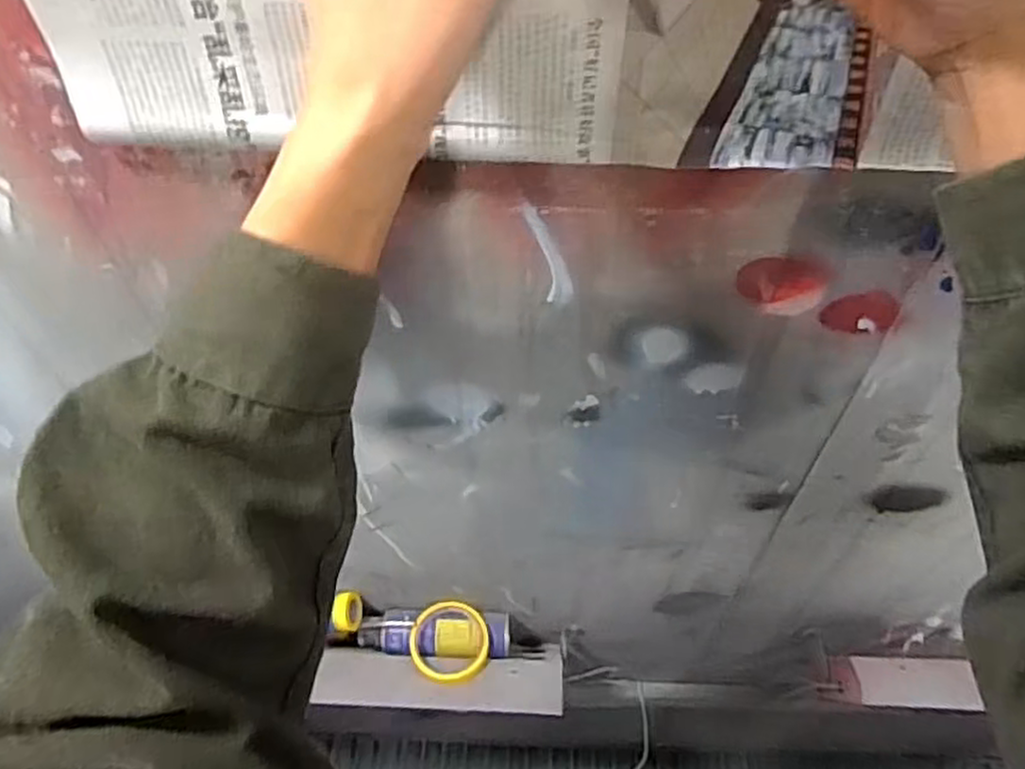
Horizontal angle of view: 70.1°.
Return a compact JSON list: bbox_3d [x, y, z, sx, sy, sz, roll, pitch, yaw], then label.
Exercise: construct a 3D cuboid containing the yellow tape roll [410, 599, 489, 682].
[{"bbox_3d":[-0.073,0.298,0.851,0.091,0.025,0.088,-1,53,2],"label":"yellow tape roll"}]

